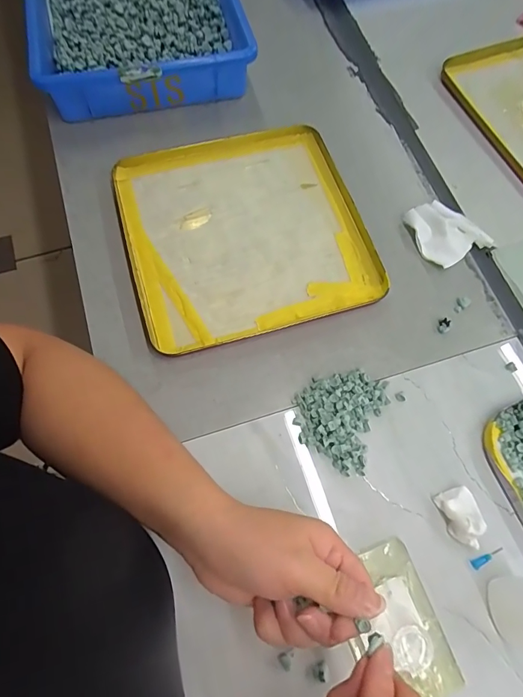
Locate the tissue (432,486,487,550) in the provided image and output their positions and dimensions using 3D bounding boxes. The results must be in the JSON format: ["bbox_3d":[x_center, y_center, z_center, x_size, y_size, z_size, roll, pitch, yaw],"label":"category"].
[{"bbox_3d":[0.165,0.137,0.333,0.027,0.021,0.044,-20,73,-9],"label":"tissue"}]

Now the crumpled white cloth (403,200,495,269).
[{"bbox_3d":[0.196,-0.126,0.439,0.072,0.010,0.074,-27,74,-11],"label":"crumpled white cloth"}]

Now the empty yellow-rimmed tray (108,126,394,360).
[{"bbox_3d":[-0.018,-0.125,0.430,0.239,0.014,0.241,-15,72,-7],"label":"empty yellow-rimmed tray"}]

